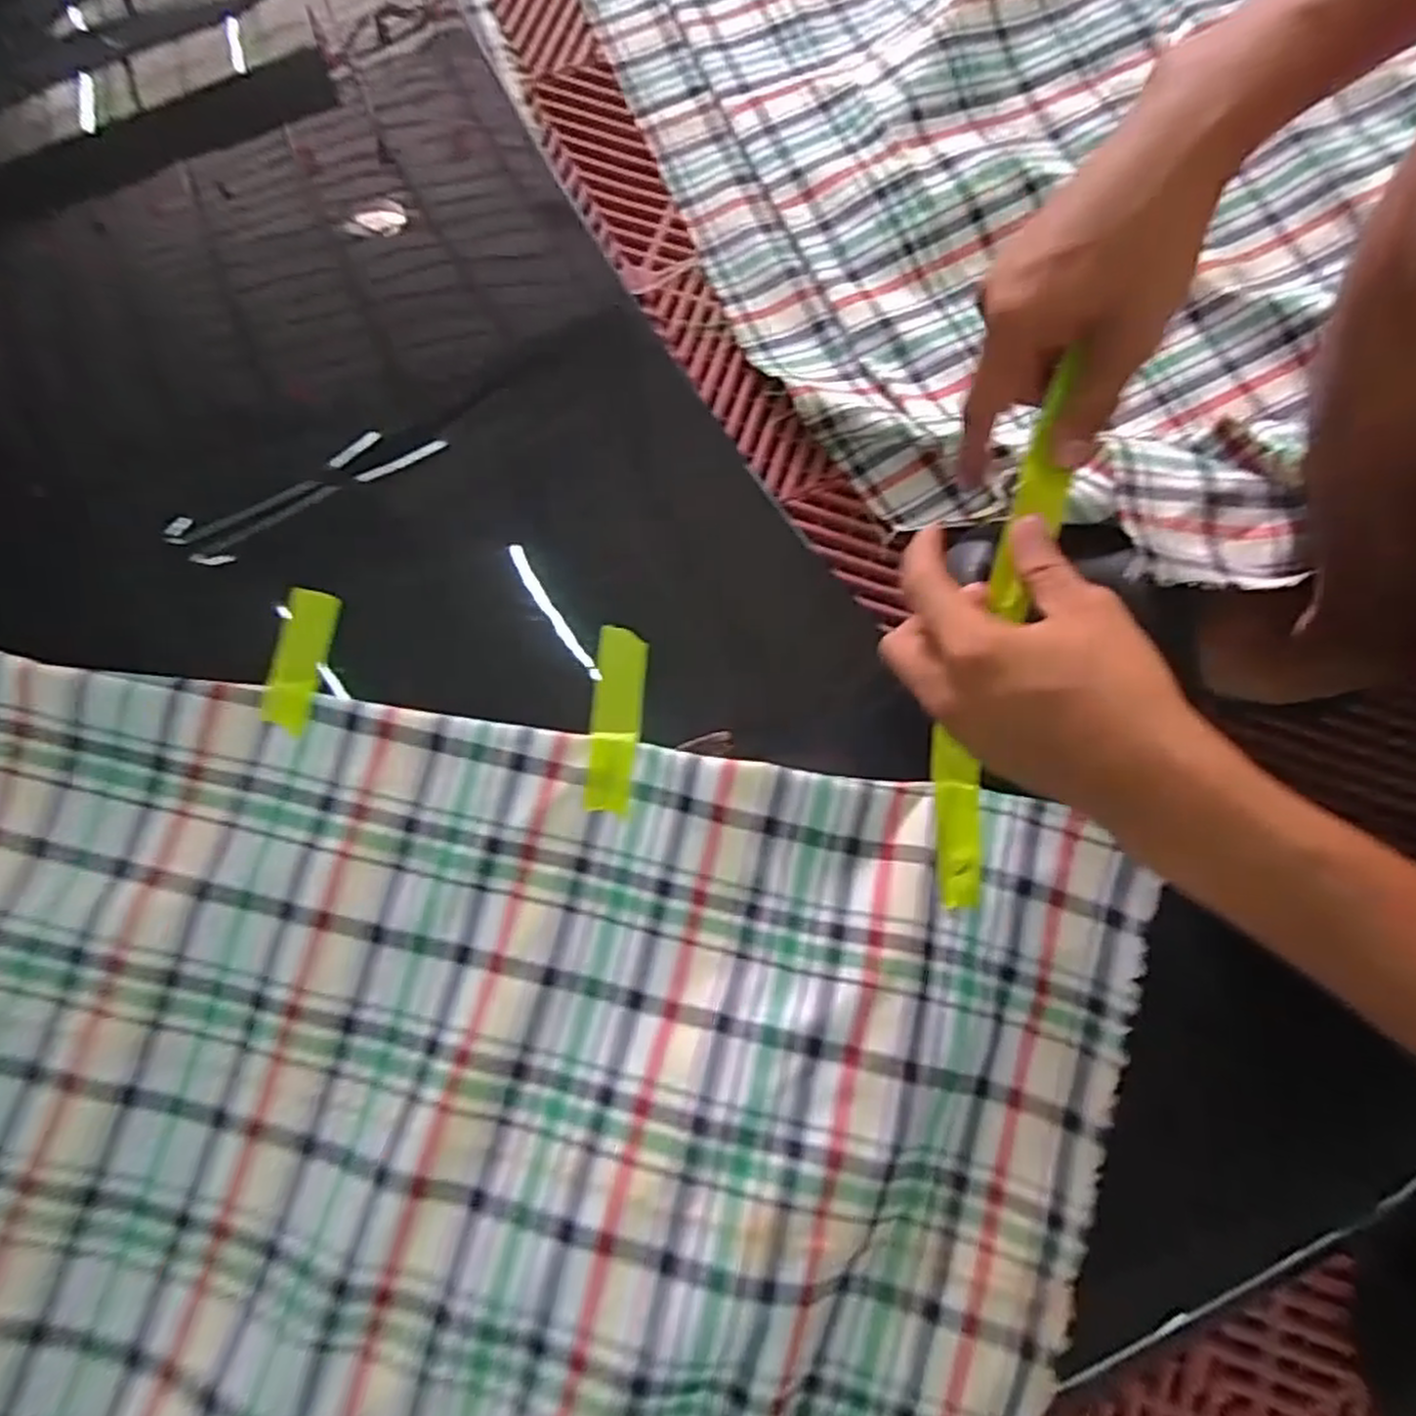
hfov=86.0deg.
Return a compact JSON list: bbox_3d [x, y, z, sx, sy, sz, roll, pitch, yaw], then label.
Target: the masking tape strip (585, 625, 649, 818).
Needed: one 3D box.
[{"bbox_3d":[-0.049,0.005,0.399,0.026,0.006,0.096,5,77,2],"label":"masking tape strip"}]

